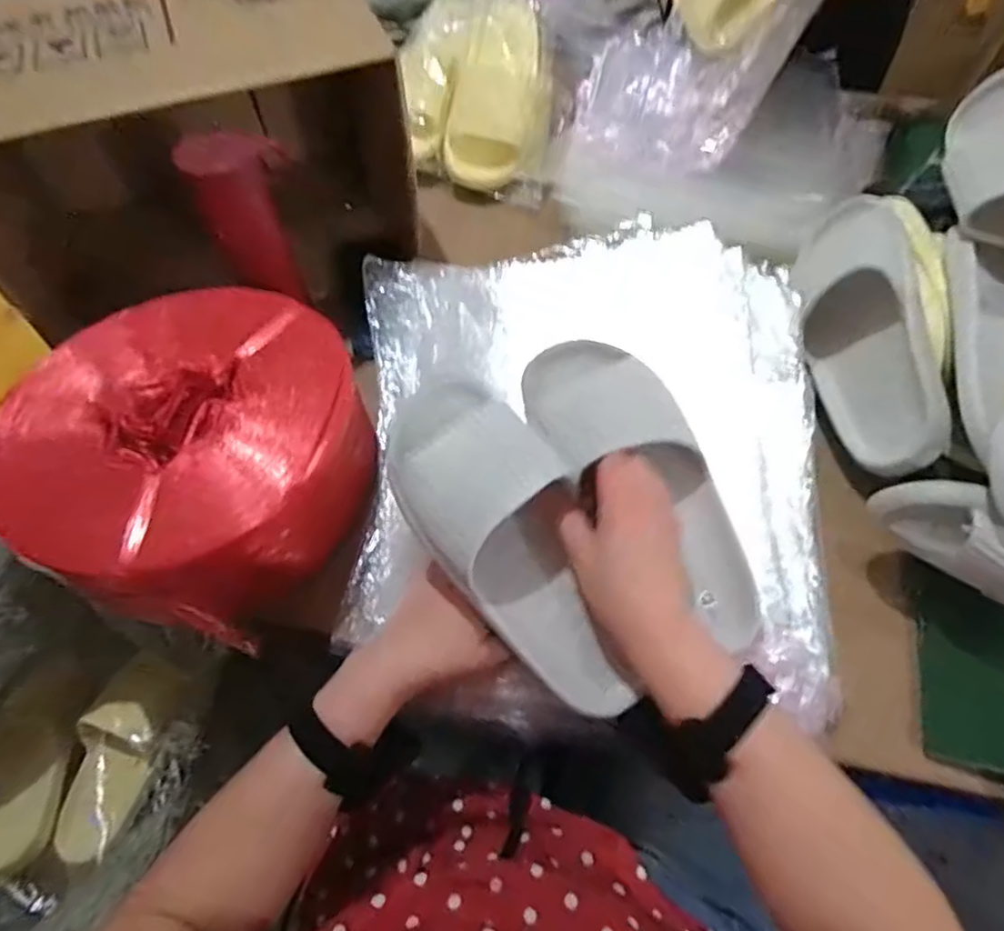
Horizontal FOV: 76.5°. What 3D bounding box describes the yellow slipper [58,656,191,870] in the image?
[{"bbox_3d":[-0.468,0.358,0.778,0.108,0.060,0.220,9,59,8],"label":"yellow slipper"}]

